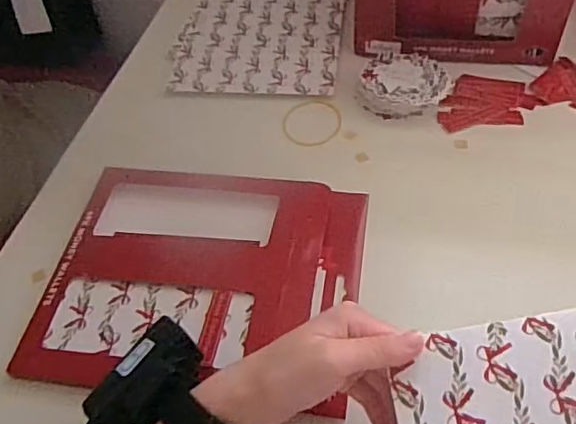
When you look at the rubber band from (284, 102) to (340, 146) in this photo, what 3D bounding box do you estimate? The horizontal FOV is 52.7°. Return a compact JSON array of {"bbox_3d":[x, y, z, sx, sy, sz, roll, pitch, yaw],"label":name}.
[{"bbox_3d":[0.023,-0.085,0.554,0.055,0.004,0.060,-1,54,2],"label":"rubber band"}]

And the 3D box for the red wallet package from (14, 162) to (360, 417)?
[{"bbox_3d":[-0.064,0.044,0.441,0.232,0.017,0.182,4,48,8],"label":"red wallet package"}]

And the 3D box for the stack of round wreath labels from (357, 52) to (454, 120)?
[{"bbox_3d":[0.110,-0.122,0.561,0.083,0.027,0.077,-3,48,2],"label":"stack of round wreath labels"}]

